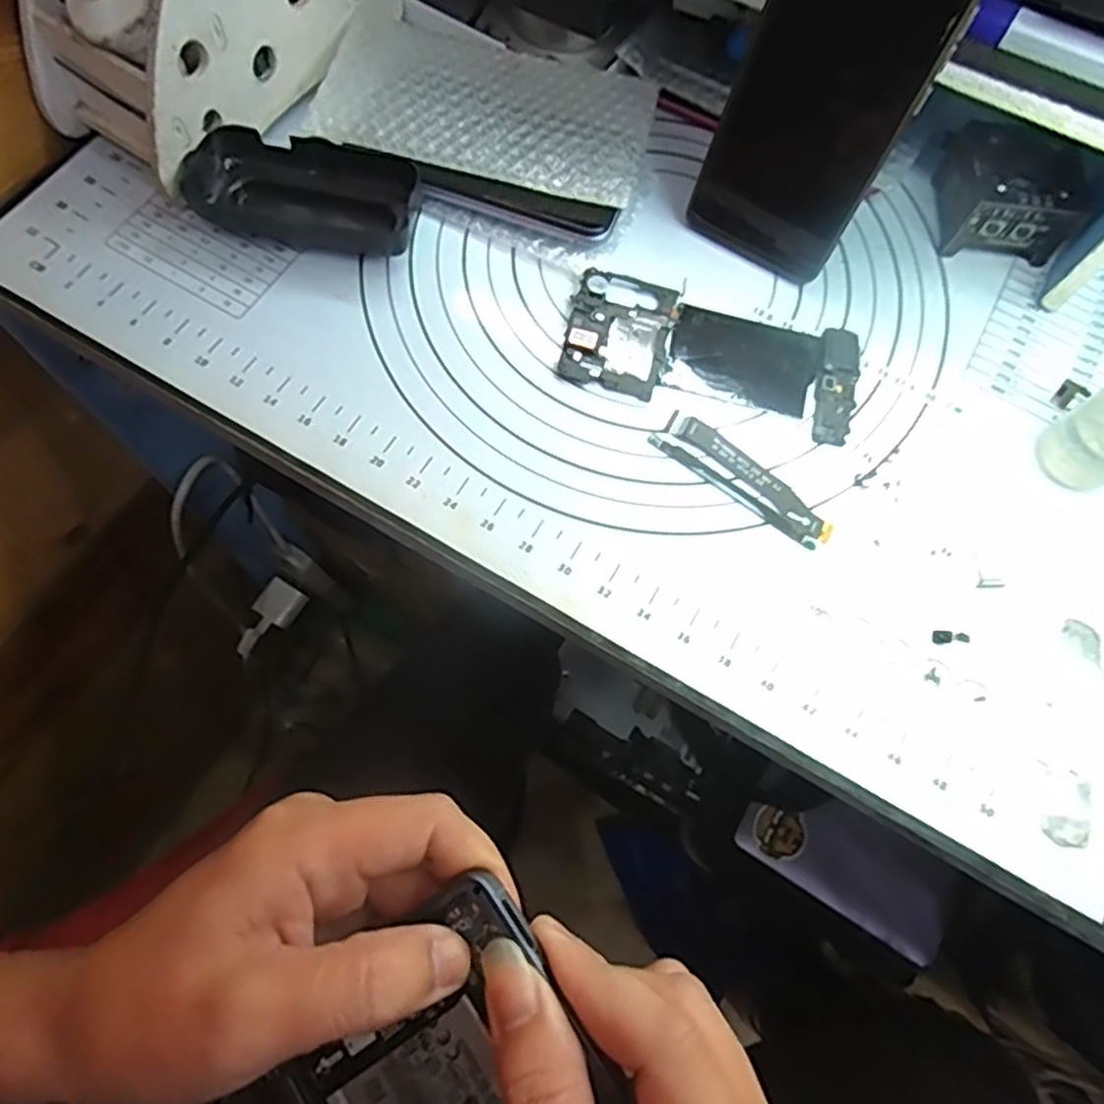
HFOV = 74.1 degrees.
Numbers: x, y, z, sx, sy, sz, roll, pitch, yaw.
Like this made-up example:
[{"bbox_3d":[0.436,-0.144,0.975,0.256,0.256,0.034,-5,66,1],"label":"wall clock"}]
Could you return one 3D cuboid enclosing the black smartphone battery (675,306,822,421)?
[{"bbox_3d":[0.095,-0.096,0.361,0.070,0.004,0.048,15,71,3],"label":"black smartphone battery"}]

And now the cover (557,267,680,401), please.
[{"bbox_3d":[0.034,-0.110,0.362,0.050,0.006,0.064,15,71,3],"label":"cover"}]

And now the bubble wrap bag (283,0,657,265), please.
[{"bbox_3d":[-0.035,-0.224,0.388,0.172,0.030,0.107,19,71,4],"label":"bubble wrap bag"}]

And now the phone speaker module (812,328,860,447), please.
[{"bbox_3d":[0.140,-0.082,0.358,0.020,0.004,0.065,13,71,2],"label":"phone speaker module"}]

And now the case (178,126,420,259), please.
[{"bbox_3d":[-0.122,-0.182,0.370,0.110,0.026,0.050,8,71,0],"label":"case"}]

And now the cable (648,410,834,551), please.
[{"bbox_3d":[0.090,-0.034,0.339,0.089,0.004,0.023,37,73,10],"label":"cable"}]

